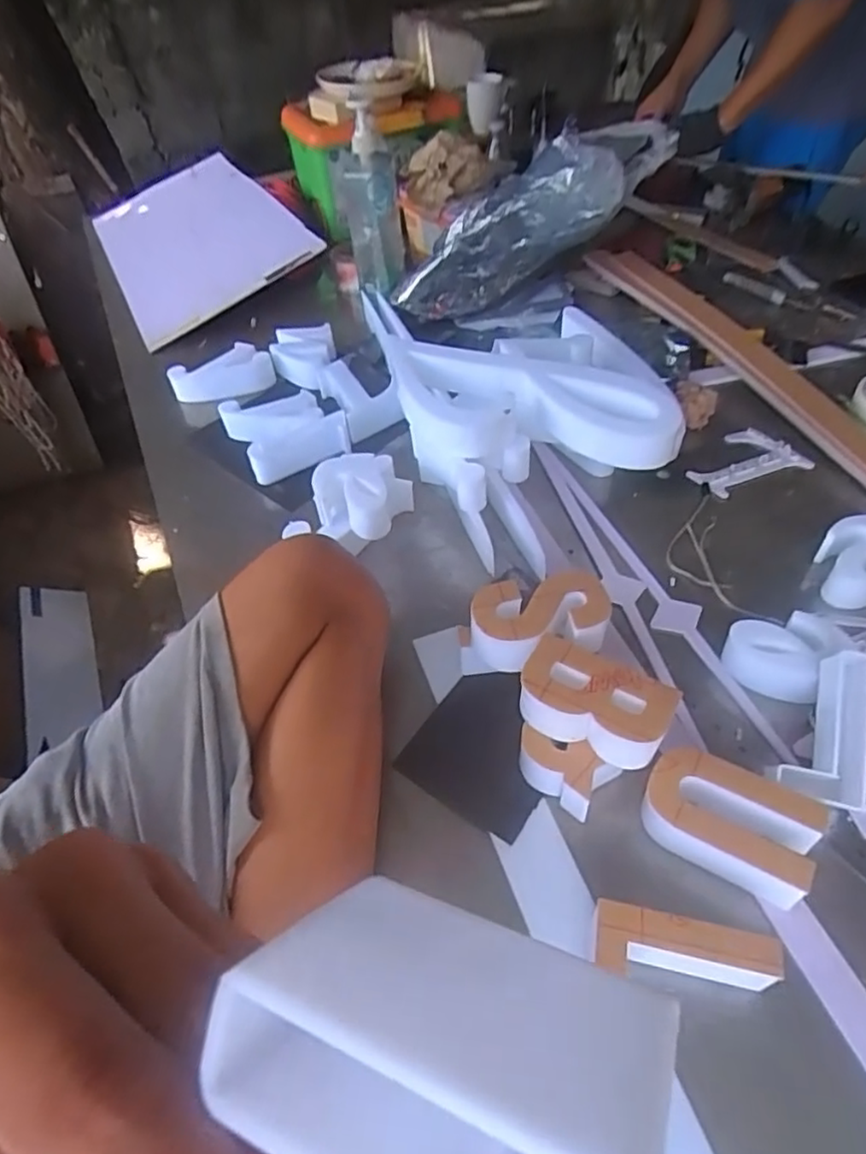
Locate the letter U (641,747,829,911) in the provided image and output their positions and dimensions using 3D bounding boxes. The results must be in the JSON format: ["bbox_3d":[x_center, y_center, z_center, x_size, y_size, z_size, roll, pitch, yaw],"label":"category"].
[{"bbox_3d":[0.207,0.173,0.466,0.109,0.043,0.067,24,55,24],"label":"letter U"}]

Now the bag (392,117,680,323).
[{"bbox_3d":[0.131,-0.491,0.918,0.395,0.131,0.121,-22,39,35],"label":"bag"}]

